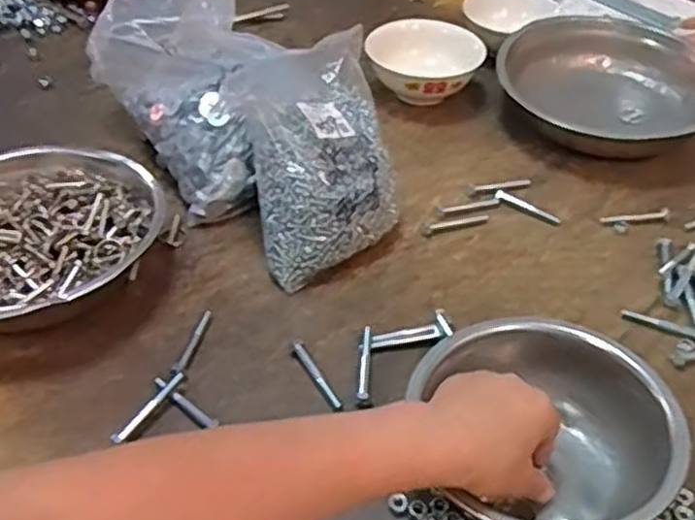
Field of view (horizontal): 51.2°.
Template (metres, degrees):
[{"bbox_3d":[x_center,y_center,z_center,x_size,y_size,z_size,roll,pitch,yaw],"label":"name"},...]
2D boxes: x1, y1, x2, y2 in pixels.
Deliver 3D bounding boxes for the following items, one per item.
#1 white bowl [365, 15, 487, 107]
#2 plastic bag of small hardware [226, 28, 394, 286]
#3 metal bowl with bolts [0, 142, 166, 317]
[{"bbox_3d":[0.095,-0.237,0.903,0.145,0.079,0.125,4,43,2],"label":"white bowl"},{"bbox_3d":[-0.032,-0.099,0.680,0.129,0.148,0.200,-7,43,-9],"label":"plastic bag of small hardware"},{"bbox_3d":[-0.277,-0.017,0.639,0.225,0.064,0.206,-14,45,-17],"label":"metal bowl with bolts"}]

